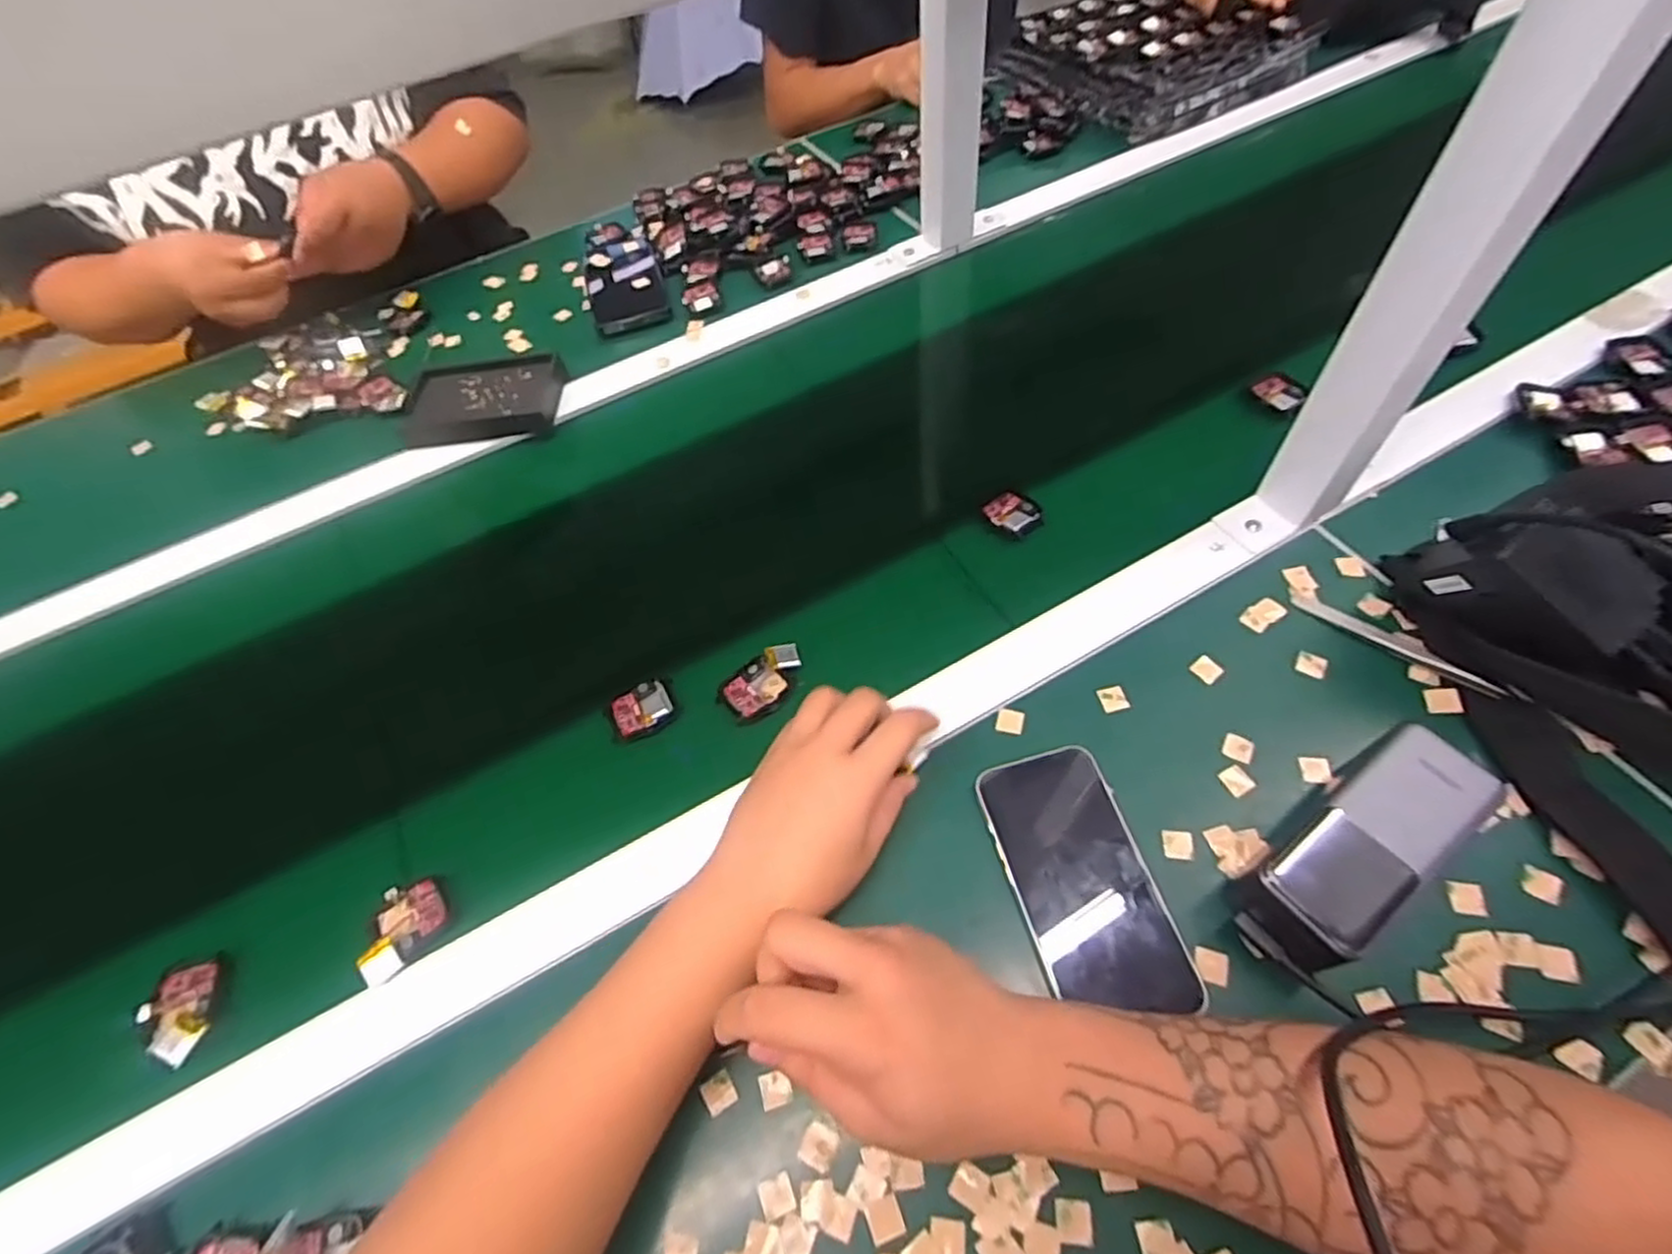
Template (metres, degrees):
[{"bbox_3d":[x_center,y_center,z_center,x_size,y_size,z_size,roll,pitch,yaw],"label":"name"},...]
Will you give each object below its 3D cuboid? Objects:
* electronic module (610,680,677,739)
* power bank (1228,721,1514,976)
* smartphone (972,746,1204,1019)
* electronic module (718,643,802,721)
[{"bbox_3d":[-0.128,0.054,0.477,0.040,0.005,0.035,-27,59,-12],"label":"electronic module"},{"bbox_3d":[0.265,0.114,0.367,0.133,0.054,0.051,-34,61,-16],"label":"power bank"},{"bbox_3d":[0.133,0.134,0.388,0.072,0.017,0.135,-15,58,-5],"label":"smartphone"},{"bbox_3d":[-0.047,0.036,0.477,0.058,0.011,0.040,-35,61,-16],"label":"electronic module"}]

